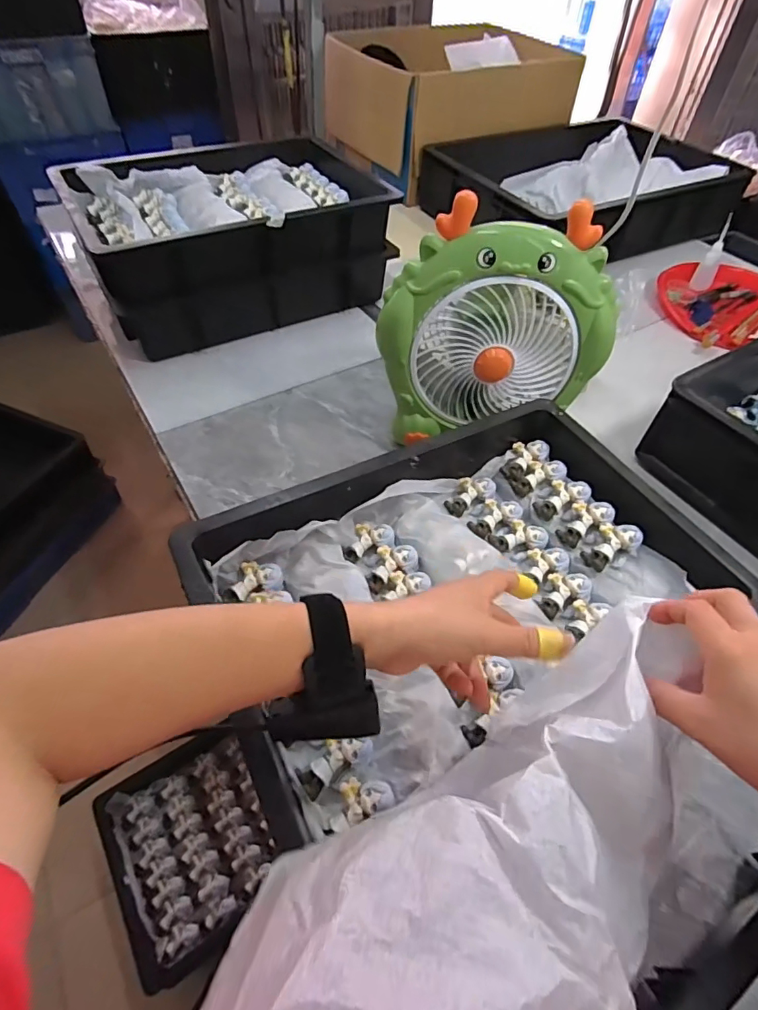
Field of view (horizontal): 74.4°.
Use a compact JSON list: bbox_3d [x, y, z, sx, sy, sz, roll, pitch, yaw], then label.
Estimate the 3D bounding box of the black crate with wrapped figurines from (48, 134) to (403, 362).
[{"bbox_3d":[-0.234,-0.437,0.831,0.440,0.180,0.318,-22,55,-19],"label":"black crate with wrapped figurines"}]

